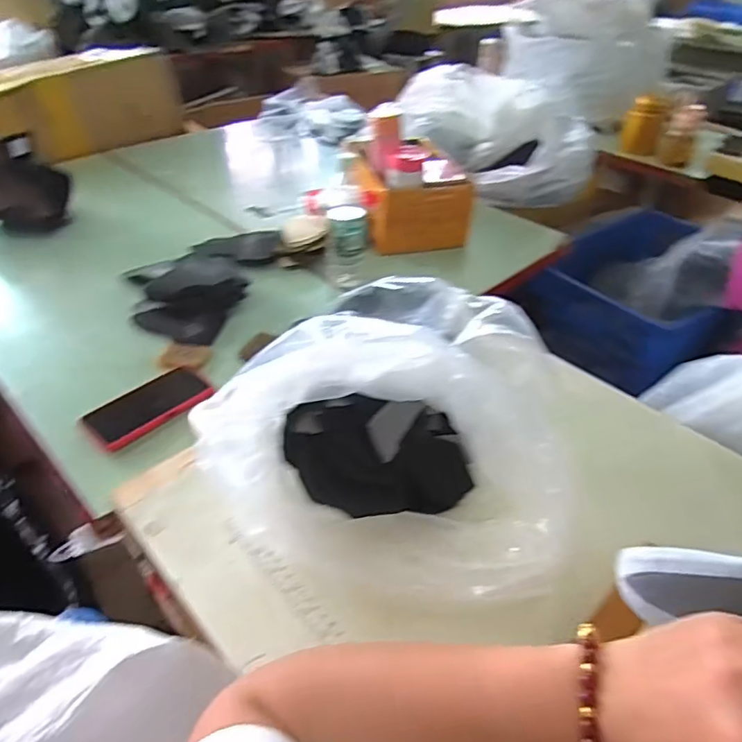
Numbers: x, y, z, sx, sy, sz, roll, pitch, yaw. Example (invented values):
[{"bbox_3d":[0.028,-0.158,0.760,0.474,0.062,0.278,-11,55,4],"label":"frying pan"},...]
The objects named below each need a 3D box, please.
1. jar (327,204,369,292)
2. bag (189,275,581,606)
[{"bbox_3d":[-0.041,-0.215,0.953,0.065,0.140,0.074,-4,40,-8],"label":"jar"},{"bbox_3d":[-0.004,0.076,0.467,0.253,0.164,0.265,-14,42,-19],"label":"bag"}]

